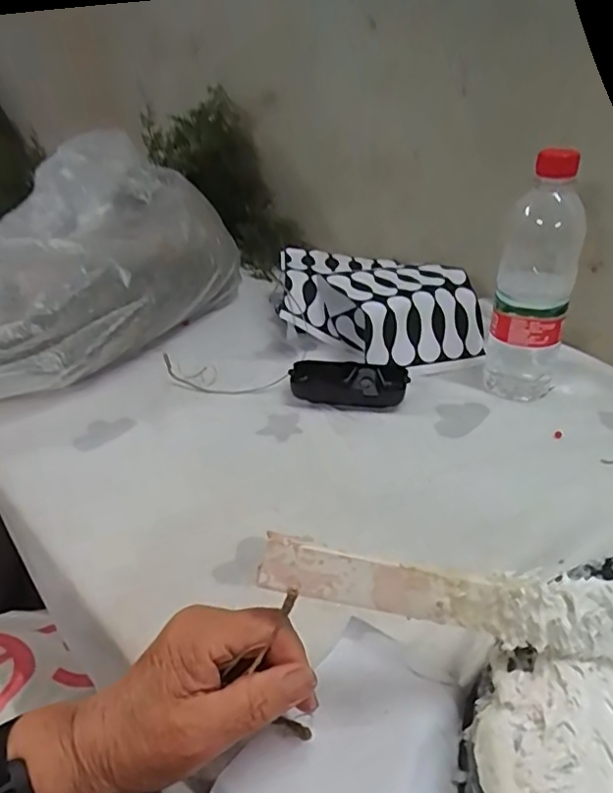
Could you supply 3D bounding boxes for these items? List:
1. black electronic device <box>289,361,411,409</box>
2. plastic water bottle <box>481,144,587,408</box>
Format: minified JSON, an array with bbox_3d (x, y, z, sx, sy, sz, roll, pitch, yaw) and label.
[{"bbox_3d":[0.041,-0.013,0.574,0.110,0.023,0.054,1,34,3],"label":"black electronic device"},{"bbox_3d":[0.210,-0.102,0.537,0.067,0.216,0.069,11,36,18],"label":"plastic water bottle"}]

